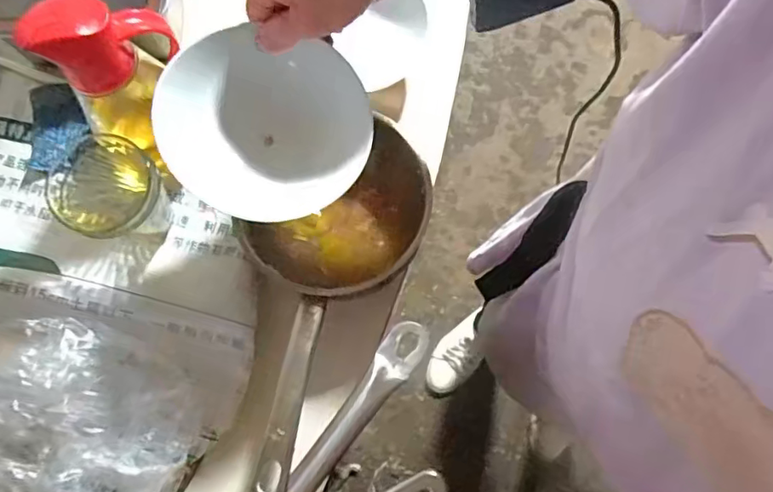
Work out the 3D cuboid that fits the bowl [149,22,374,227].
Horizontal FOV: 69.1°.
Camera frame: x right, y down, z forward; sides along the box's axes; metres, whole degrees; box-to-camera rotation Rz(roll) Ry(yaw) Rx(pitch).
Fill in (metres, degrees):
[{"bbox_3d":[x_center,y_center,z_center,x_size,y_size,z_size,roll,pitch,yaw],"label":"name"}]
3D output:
[{"bbox_3d":[-0.089,-0.090,0.412,0.150,0.058,0.150,5,80,-14],"label":"bowl"}]

